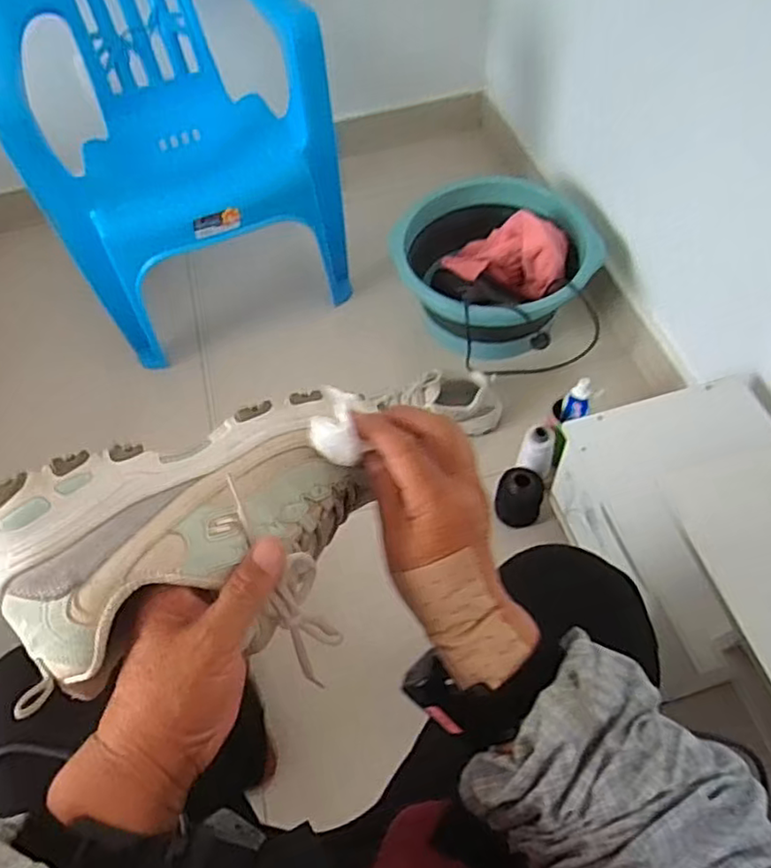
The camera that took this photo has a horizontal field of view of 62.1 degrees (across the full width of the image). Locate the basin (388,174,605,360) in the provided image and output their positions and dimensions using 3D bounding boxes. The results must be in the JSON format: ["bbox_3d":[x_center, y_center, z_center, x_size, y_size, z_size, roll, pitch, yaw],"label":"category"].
[{"bbox_3d":[0.192,-0.294,1.185,0.345,0.173,0.337,-2,56,3],"label":"basin"}]

